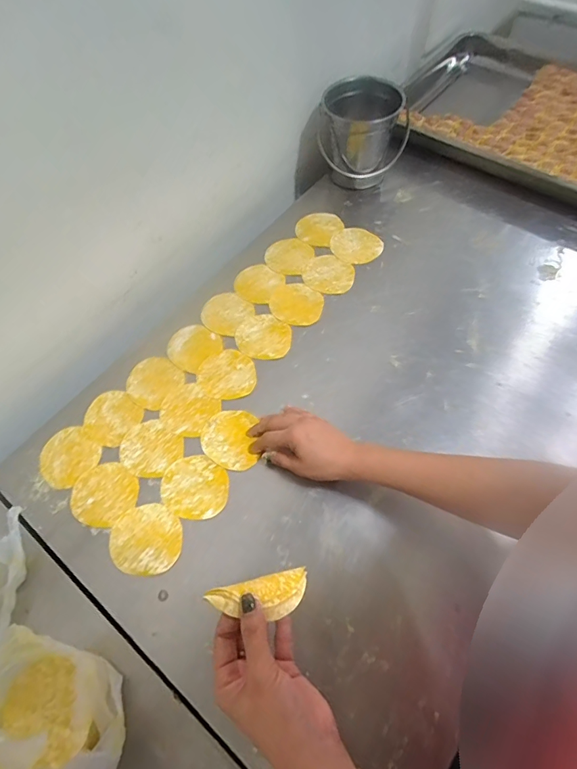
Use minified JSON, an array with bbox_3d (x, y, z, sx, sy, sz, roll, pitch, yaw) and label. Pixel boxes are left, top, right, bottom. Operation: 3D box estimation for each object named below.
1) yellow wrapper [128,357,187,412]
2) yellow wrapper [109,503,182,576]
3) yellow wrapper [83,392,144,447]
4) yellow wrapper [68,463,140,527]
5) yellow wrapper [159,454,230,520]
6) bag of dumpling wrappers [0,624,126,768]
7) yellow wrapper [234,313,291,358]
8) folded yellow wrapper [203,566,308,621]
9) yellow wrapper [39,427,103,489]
[{"bbox_3d":[-0.199,-0.005,0.629,0.077,0.008,0.076,-2,62,3],"label":"yellow wrapper"},{"bbox_3d":[-0.171,0.185,0.520,0.085,0.004,0.079,-2,62,3],"label":"yellow wrapper"},{"bbox_3d":[-0.247,0.046,0.598,0.074,0.004,0.074,29,67,18],"label":"yellow wrapper"},{"bbox_3d":[-0.235,0.139,0.548,0.077,0.006,0.079,38,70,21],"label":"yellow wrapper"},{"bbox_3d":[-0.118,0.130,0.547,0.089,0.005,0.076,30,68,19],"label":"yellow wrapper"},{"bbox_3d":[-0.217,0.301,0.403,0.145,0.095,0.104,18,65,13],"label":"bag of dumpling wrappers"},{"bbox_3d":[-0.038,-0.073,0.653,0.082,0.006,0.076,7,62,8],"label":"yellow wrapper"},{"bbox_3d":[-0.023,0.172,0.351,0.084,0.015,0.034,0,60,-15],"label":"folded yellow wrapper"},{"bbox_3d":[-0.295,0.095,0.576,0.076,0.004,0.074,35,69,20],"label":"yellow wrapper"}]

